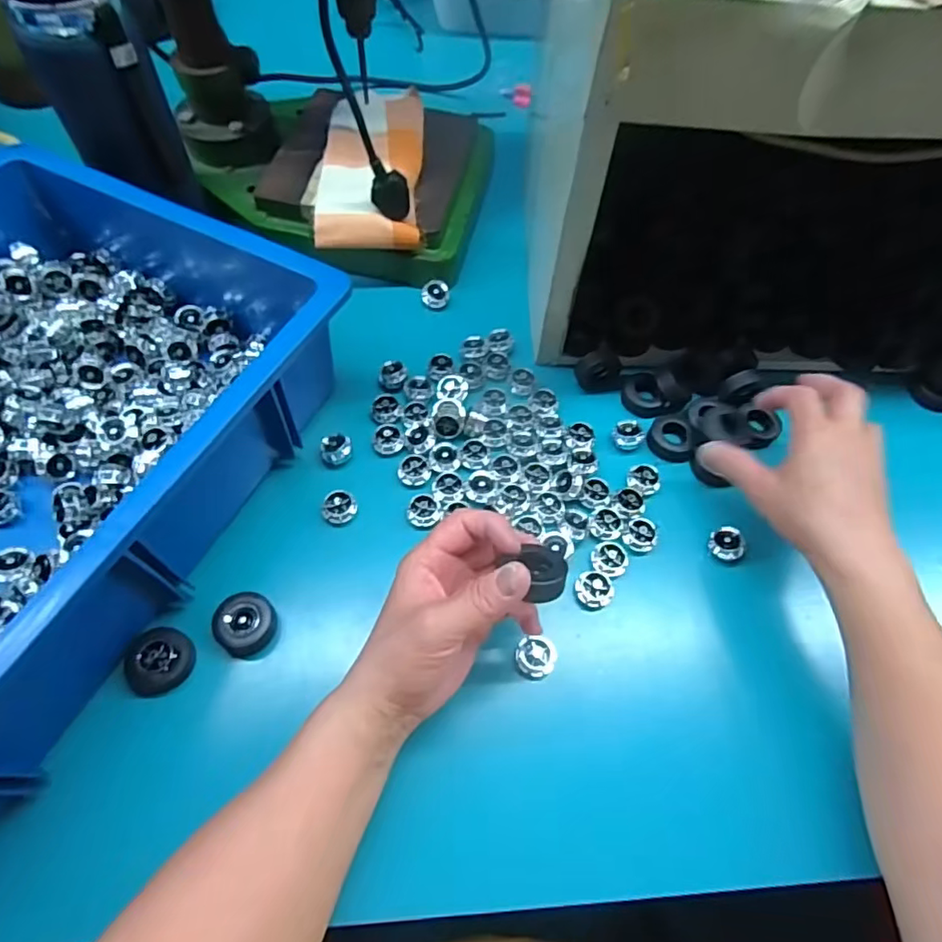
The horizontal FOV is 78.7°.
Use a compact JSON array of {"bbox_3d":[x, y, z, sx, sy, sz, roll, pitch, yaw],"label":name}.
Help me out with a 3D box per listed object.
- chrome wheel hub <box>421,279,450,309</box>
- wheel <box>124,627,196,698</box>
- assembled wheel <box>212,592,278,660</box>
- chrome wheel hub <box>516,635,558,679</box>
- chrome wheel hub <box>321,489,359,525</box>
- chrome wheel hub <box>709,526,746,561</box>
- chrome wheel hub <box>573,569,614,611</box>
[{"bbox_3d":[-0.033,-0.164,0.530,0.025,0.015,0.023,1,63,-2],"label":"chrome wheel hub"},{"bbox_3d":[-0.197,0.120,0.364,0.039,0.018,0.040,1,63,-2],"label":"wheel"},{"bbox_3d":[-0.146,0.100,0.376,0.040,0.021,0.037,1,63,-2],"label":"assembled wheel"},{"bbox_3d":[0.043,0.122,0.375,0.026,0.010,0.024,1,63,-2],"label":"chrome wheel hub"},{"bbox_3d":[-0.096,0.026,0.418,0.022,0.011,0.025,40,68,16],"label":"chrome wheel hub"},{"bbox_3d":[0.184,0.054,0.415,0.021,0.020,0.023,1,63,-2],"label":"chrome wheel hub"},{"bbox_3d":[0.085,0.081,0.393,0.024,0.010,0.025,1,63,-2],"label":"chrome wheel hub"}]

